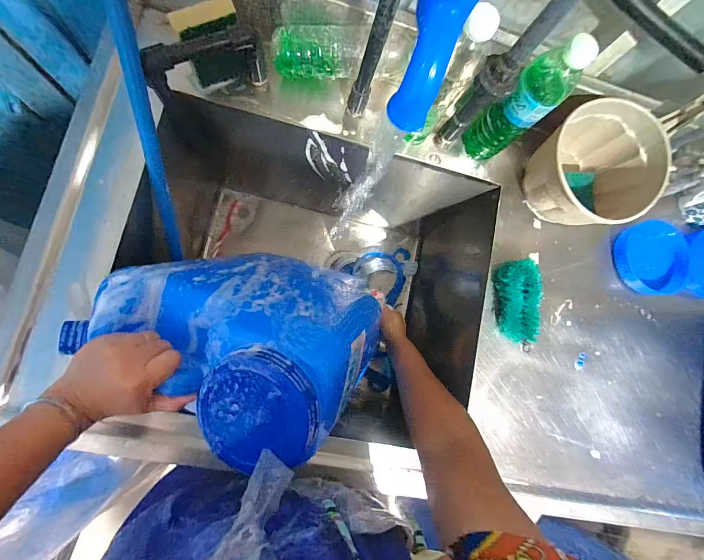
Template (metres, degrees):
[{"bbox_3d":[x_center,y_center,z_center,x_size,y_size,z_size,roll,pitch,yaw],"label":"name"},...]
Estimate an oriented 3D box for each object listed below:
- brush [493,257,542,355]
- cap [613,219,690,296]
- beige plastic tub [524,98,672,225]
[{"bbox_3d":[0.250,0.037,0.506,0.055,0.043,0.134,-5,85,-9],"label":"brush"},{"bbox_3d":[0.508,-0.037,0.560,0.123,0.035,0.119,2,81,-11],"label":"cap"},{"bbox_3d":[0.351,-0.163,0.506,0.176,0.107,0.164,-5,85,-9],"label":"beige plastic tub"}]

